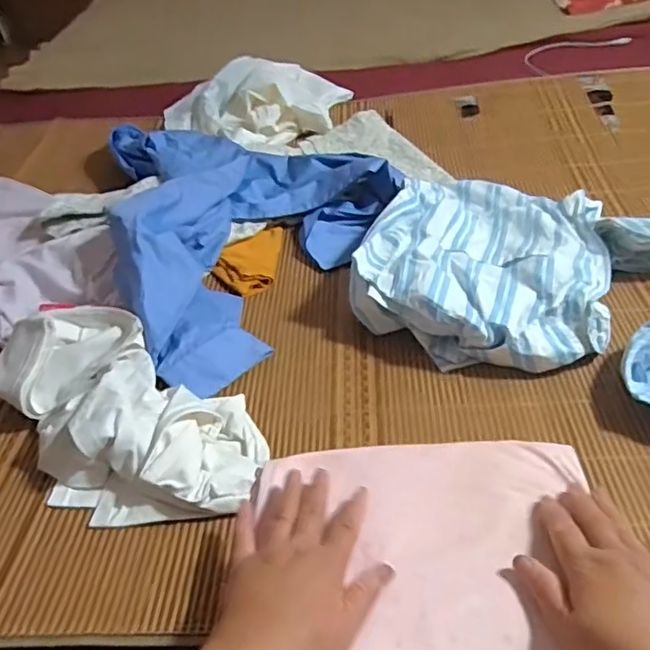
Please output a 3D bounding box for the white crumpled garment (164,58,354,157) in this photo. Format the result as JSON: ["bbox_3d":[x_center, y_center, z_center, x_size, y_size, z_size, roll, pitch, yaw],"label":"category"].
[{"bbox_3d":[-0.131,-0.418,1.141,0.308,0.077,0.294,30,52,34],"label":"white crumpled garment"}]

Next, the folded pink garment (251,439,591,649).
[{"bbox_3d":[0.074,0.180,0.468,0.259,0.029,0.248,0,41,6],"label":"folded pink garment"}]

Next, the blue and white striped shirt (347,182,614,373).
[{"bbox_3d":[0.196,-0.086,0.738,0.261,0.079,0.319,10,43,17],"label":"blue and white striped shirt"}]

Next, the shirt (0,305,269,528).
[{"bbox_3d":[-0.198,0.081,0.588,0.323,0.068,0.166,23,48,29],"label":"shirt"}]

